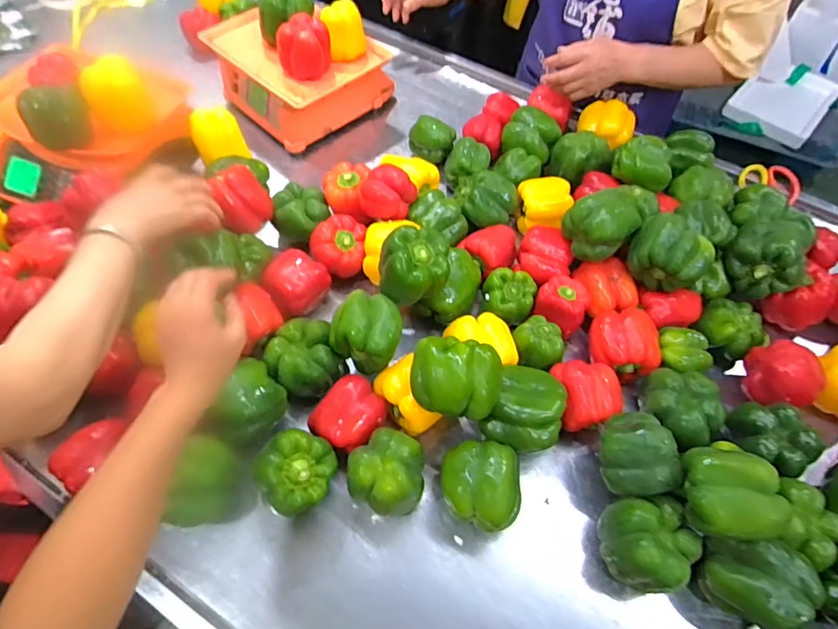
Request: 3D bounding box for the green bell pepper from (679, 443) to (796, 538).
[{"bbox_3d":[0.338,0.194,0.550,0.090,0.066,0.097,1,58,-2],"label":"green bell pepper"}]

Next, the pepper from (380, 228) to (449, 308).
[{"bbox_3d":[-0.006,-0.060,0.692,0.094,0.091,0.086,1,58,-2],"label":"pepper"}]

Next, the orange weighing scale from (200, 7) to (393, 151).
[{"bbox_3d":[-0.226,-0.482,0.997,0.273,0.134,0.260,40,64,20],"label":"orange weighing scale"}]

